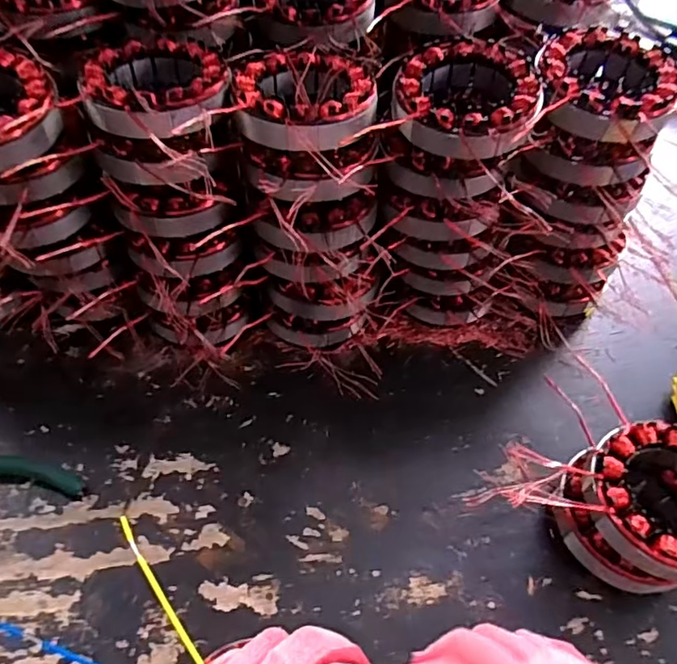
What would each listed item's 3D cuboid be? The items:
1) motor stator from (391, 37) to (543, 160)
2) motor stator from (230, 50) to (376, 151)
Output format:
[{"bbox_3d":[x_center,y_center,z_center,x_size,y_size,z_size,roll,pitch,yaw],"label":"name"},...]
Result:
[{"bbox_3d":[0.078,-0.143,0.341,0.086,0.032,0.090,18,56,9],"label":"motor stator"},{"bbox_3d":[-0.020,-0.141,0.335,0.082,0.026,0.091,0,55,-4],"label":"motor stator"}]

